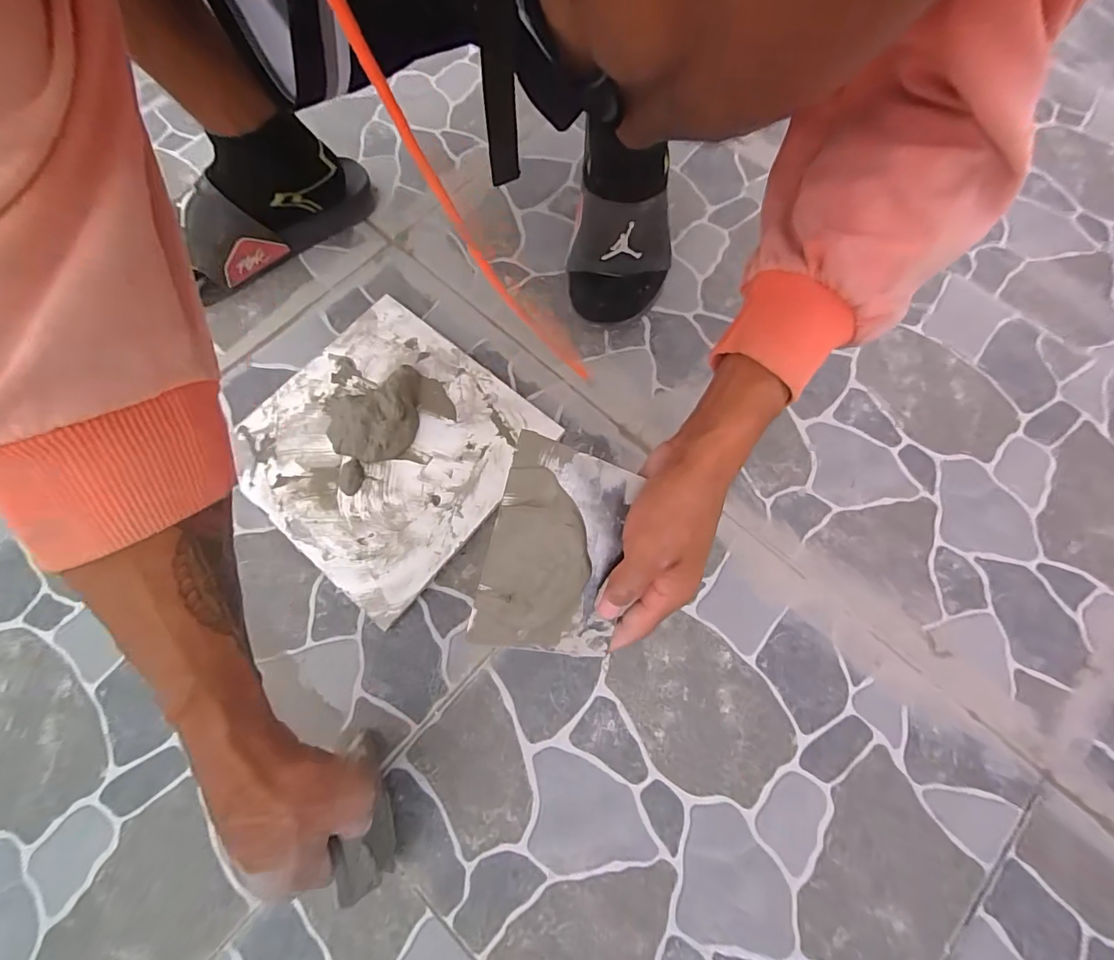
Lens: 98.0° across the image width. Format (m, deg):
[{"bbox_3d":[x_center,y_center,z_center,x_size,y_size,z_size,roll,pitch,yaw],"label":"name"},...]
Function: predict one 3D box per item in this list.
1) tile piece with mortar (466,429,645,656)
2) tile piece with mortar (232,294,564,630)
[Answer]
[{"bbox_3d":[-0.002,0.046,0.311,0.086,0.012,0.136,11,95,-4],"label":"tile piece with mortar"},{"bbox_3d":[-0.170,-0.034,0.478,0.246,0.024,0.245,38,76,10],"label":"tile piece with mortar"}]

